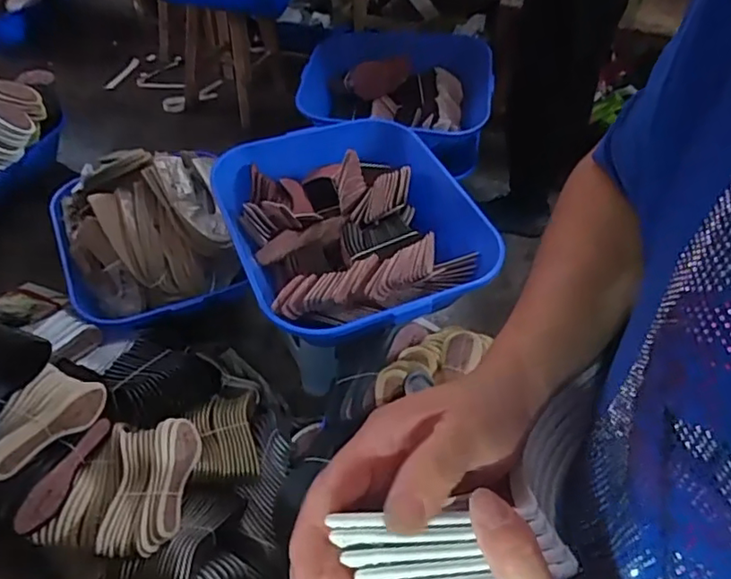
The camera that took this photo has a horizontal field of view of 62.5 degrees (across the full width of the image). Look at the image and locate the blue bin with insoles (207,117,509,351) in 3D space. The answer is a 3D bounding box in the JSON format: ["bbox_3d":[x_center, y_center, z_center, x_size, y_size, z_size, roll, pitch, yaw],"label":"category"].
[{"bbox_3d":[-0.030,-0.149,1.361,0.534,0.196,0.630,-20,53,-18],"label":"blue bin with insoles"}]

